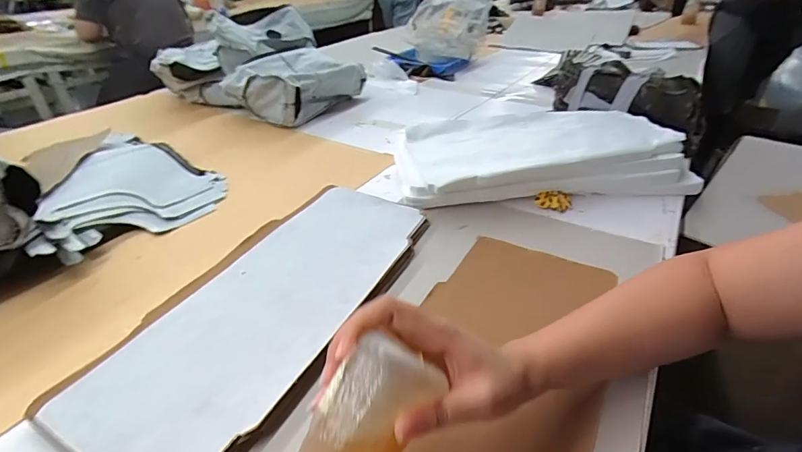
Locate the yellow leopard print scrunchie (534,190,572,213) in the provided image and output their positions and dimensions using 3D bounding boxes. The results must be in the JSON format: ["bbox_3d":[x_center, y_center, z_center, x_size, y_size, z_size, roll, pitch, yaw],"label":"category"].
[{"bbox_3d":[0.229,-0.040,0.630,0.052,0.021,0.034,10,36,14],"label":"yellow leopard print scrunchie"}]

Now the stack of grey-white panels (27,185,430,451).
[{"bbox_3d":[-0.139,0.070,0.466,0.201,0.023,0.412,16,38,22],"label":"stack of grey-white panels"}]

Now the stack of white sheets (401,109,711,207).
[{"bbox_3d":[0.221,-0.115,0.690,0.433,0.080,0.187,-4,35,-6],"label":"stack of white sheets"}]

